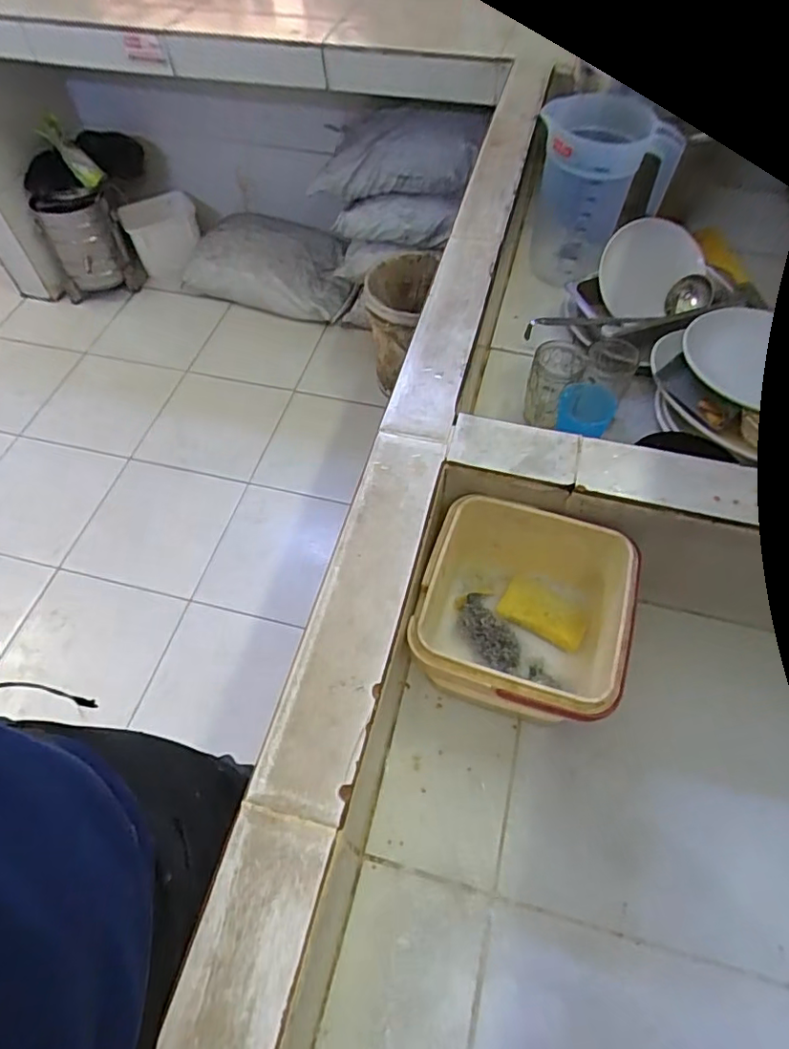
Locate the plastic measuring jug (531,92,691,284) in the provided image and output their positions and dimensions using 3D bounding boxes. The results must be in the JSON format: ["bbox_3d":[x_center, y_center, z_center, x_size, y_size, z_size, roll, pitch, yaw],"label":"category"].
[{"bbox_3d":[0.353,-0.572,0.991,0.215,0.258,0.152,14,58,12],"label":"plastic measuring jug"}]

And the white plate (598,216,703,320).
[{"bbox_3d":[0.440,-0.436,0.995,0.162,0.161,0.018,-6,43,18],"label":"white plate"}]

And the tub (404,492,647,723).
[{"bbox_3d":[0.139,0.117,0.658,0.207,0.176,0.208,14,59,10],"label":"tub"}]

